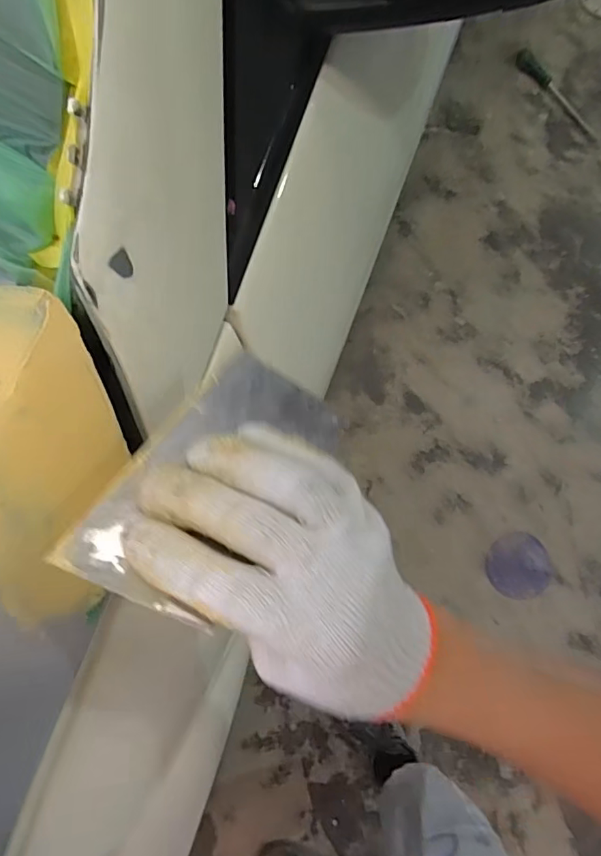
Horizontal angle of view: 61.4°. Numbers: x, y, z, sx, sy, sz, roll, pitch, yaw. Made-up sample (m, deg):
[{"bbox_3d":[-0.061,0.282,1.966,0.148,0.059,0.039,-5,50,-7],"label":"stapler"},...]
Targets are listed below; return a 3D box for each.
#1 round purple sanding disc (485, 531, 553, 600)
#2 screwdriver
[{"bbox_3d":[0.487,0.306,1.125,0.144,0.010,0.140,0,80,-1],"label":"round purple sanding disc"},{"bbox_3d":[0.667,-0.868,1.313,0.038,0.024,0.301,-34,83,-6],"label":"screwdriver"}]

